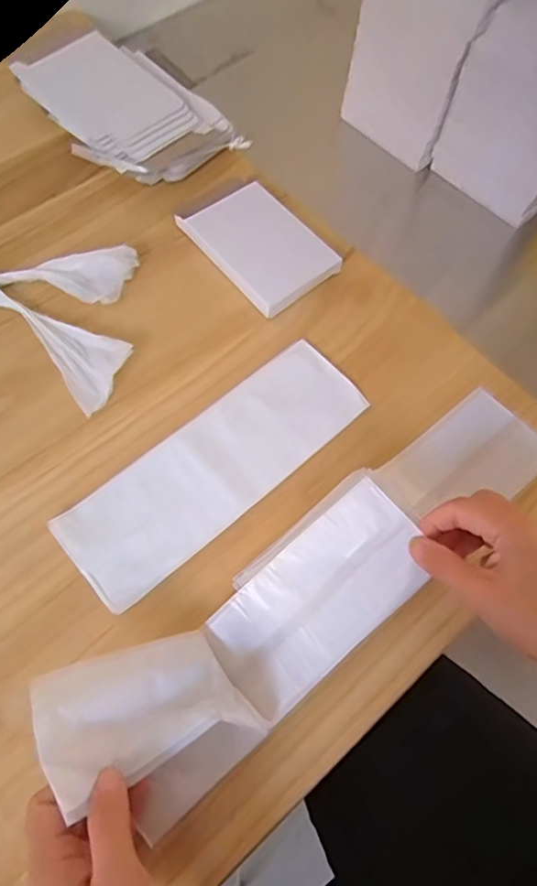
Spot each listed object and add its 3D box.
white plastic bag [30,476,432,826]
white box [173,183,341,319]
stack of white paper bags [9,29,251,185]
[{"bbox_3d":[-0.012,0.126,0.337,0.241,0.062,0.084,-28,68,-16],"label":"white plastic bag"},{"bbox_3d":[-0.005,-0.180,0.493,0.085,0.027,0.128,-36,70,-17],"label":"white box"},{"bbox_3d":[-0.146,-0.331,0.552,0.130,0.042,0.228,-38,71,-17],"label":"stack of white paper bags"}]

